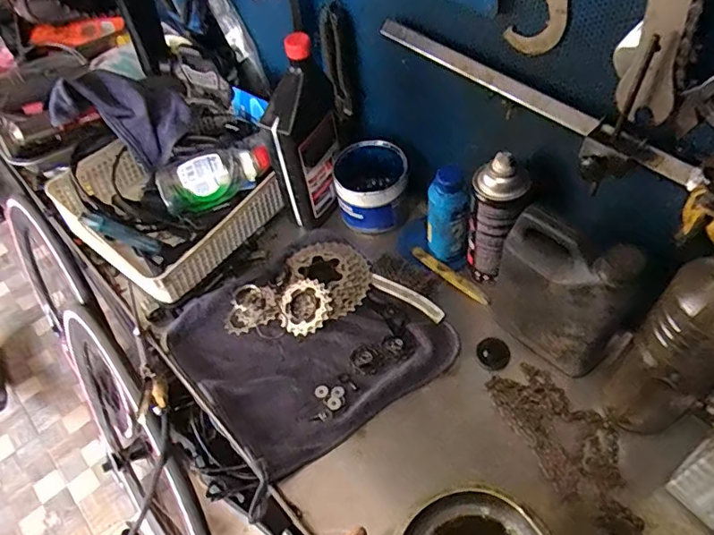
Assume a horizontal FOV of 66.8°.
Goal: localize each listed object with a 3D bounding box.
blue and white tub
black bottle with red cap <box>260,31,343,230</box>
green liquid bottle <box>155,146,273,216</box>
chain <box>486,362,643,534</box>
[{"bbox_3d":[0.020,-0.114,0.776,0.095,0.086,0.099,-3,52,4],"label":"blue and white tub"},{"bbox_3d":[-0.070,-0.168,0.719,0.058,0.242,0.092,24,58,23],"label":"black bottle with red cap"},{"bbox_3d":[-0.196,-0.127,0.761,0.161,0.053,0.066,-19,52,-9],"label":"green liquid bottle"},{"bbox_3d":[0.232,0.191,0.569,0.088,0.009,0.208,-25,53,-13],"label":"chain"}]

